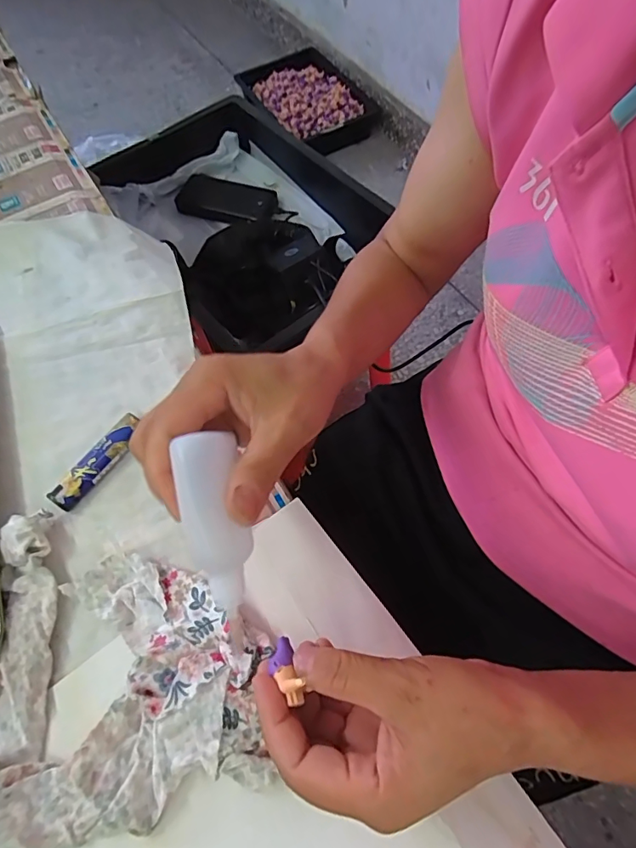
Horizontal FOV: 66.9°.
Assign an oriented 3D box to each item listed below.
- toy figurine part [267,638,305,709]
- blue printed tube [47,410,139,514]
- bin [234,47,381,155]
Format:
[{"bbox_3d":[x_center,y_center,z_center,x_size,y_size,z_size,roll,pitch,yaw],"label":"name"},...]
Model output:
[{"bbox_3d":[-0.017,0.125,0.246,0.013,0.012,0.032,-21,43,-9],"label":"toy figurine part"},{"bbox_3d":[-0.158,0.027,0.348,0.020,0.012,0.078,33,68,18],"label":"blue printed tube"},{"bbox_3d":[-0.037,-1.073,1.592,0.295,0.081,0.471,-32,65,-16],"label":"bin"}]

